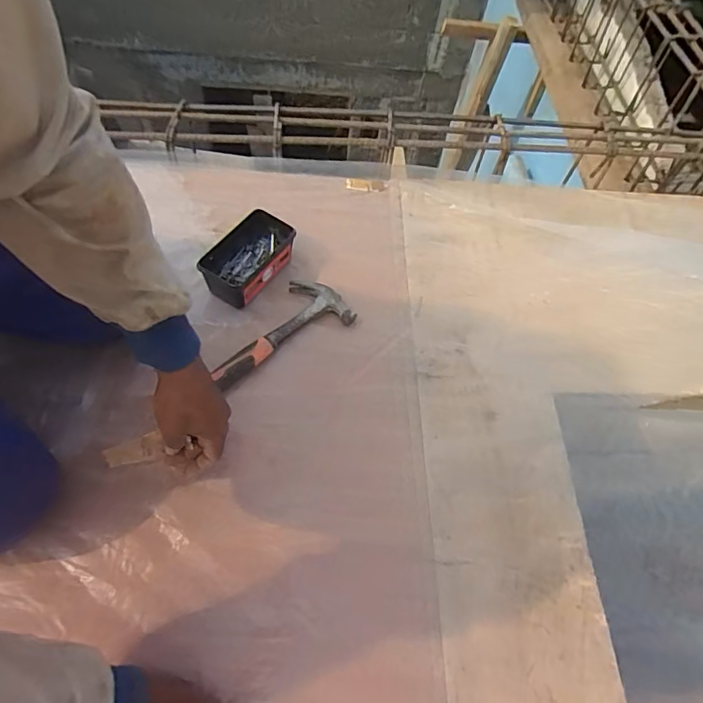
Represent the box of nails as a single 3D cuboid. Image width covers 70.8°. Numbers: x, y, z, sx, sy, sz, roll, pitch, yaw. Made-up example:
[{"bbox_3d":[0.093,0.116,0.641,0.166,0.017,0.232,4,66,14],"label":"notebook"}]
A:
[{"bbox_3d":[-0.152,-0.137,0.740,0.080,0.062,0.140,34,63,12],"label":"box of nails"}]

